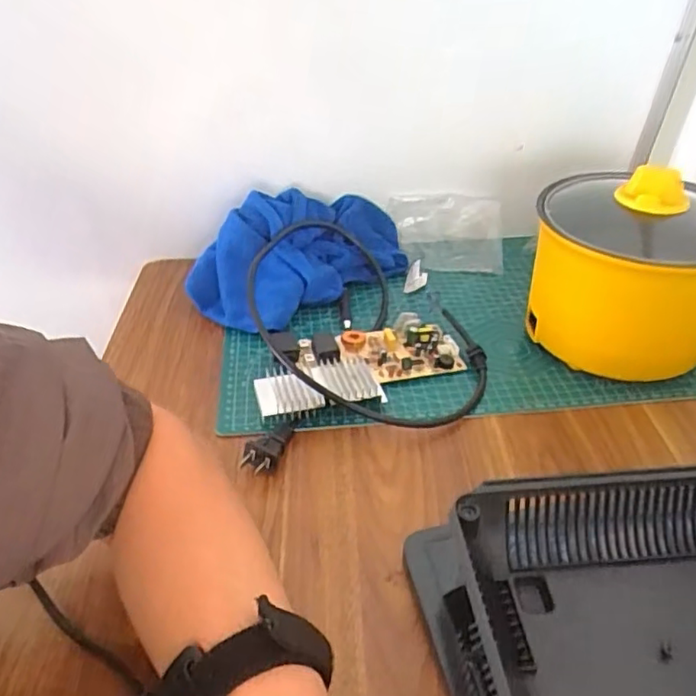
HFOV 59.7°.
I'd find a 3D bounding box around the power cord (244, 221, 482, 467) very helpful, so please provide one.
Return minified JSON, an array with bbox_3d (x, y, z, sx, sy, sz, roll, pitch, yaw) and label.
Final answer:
[{"bbox_3d":[0.016,-0.026,0.540,0.202,0.073,0.284,-3,37,-3],"label":"power cord"}]

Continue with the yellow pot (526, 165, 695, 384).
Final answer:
[{"bbox_3d":[0.243,-0.070,0.522,0.157,0.155,0.161,14,39,18],"label":"yellow pot"}]

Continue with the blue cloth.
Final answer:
[{"bbox_3d":[-0.043,-0.102,0.629,0.232,0.089,0.131,-31,47,-35],"label":"blue cloth"}]

